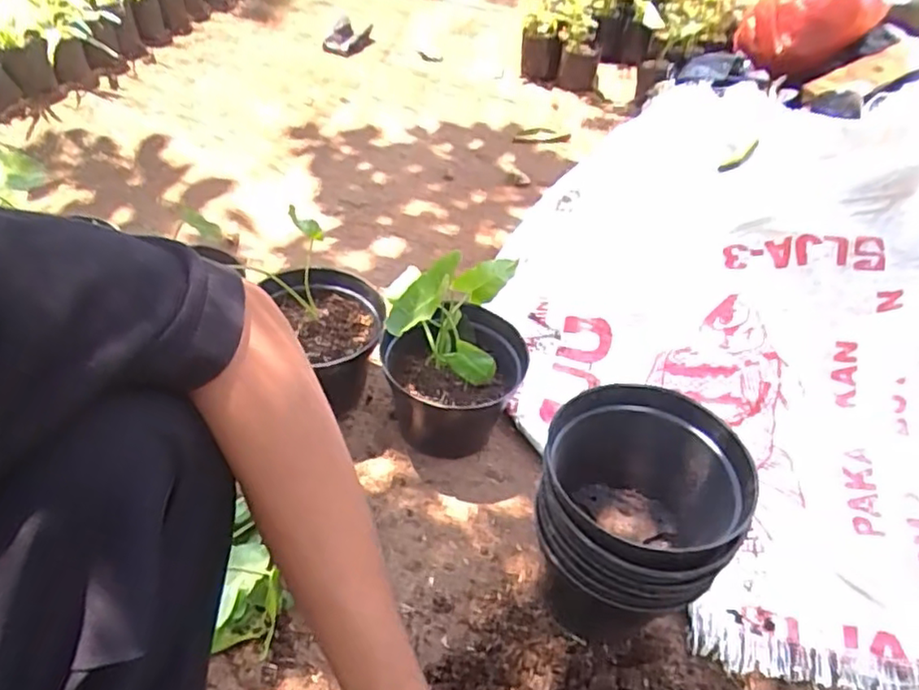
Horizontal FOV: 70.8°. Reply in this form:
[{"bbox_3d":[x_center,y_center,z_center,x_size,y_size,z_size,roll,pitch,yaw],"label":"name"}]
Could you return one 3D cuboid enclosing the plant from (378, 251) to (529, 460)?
[{"bbox_3d":[-0.002,0.012,0.790,0.154,0.221,0.152,-23,52,-27],"label":"plant"}]

